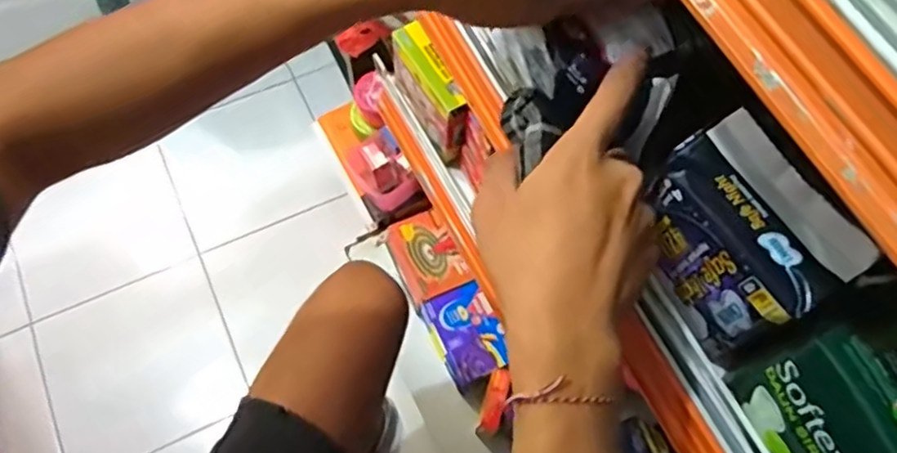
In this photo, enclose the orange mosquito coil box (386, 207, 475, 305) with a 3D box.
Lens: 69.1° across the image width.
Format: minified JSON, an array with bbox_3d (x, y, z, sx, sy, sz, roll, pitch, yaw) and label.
[{"bbox_3d":[-0.034,0.044,1.022,0.095,0.031,0.137,-23,68,-12],"label":"orange mosquito coil box"}]

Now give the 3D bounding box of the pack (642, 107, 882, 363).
[{"bbox_3d":[0.151,0.011,0.355,0.049,0.107,0.093,-34,71,-16],"label":"pack"}]

